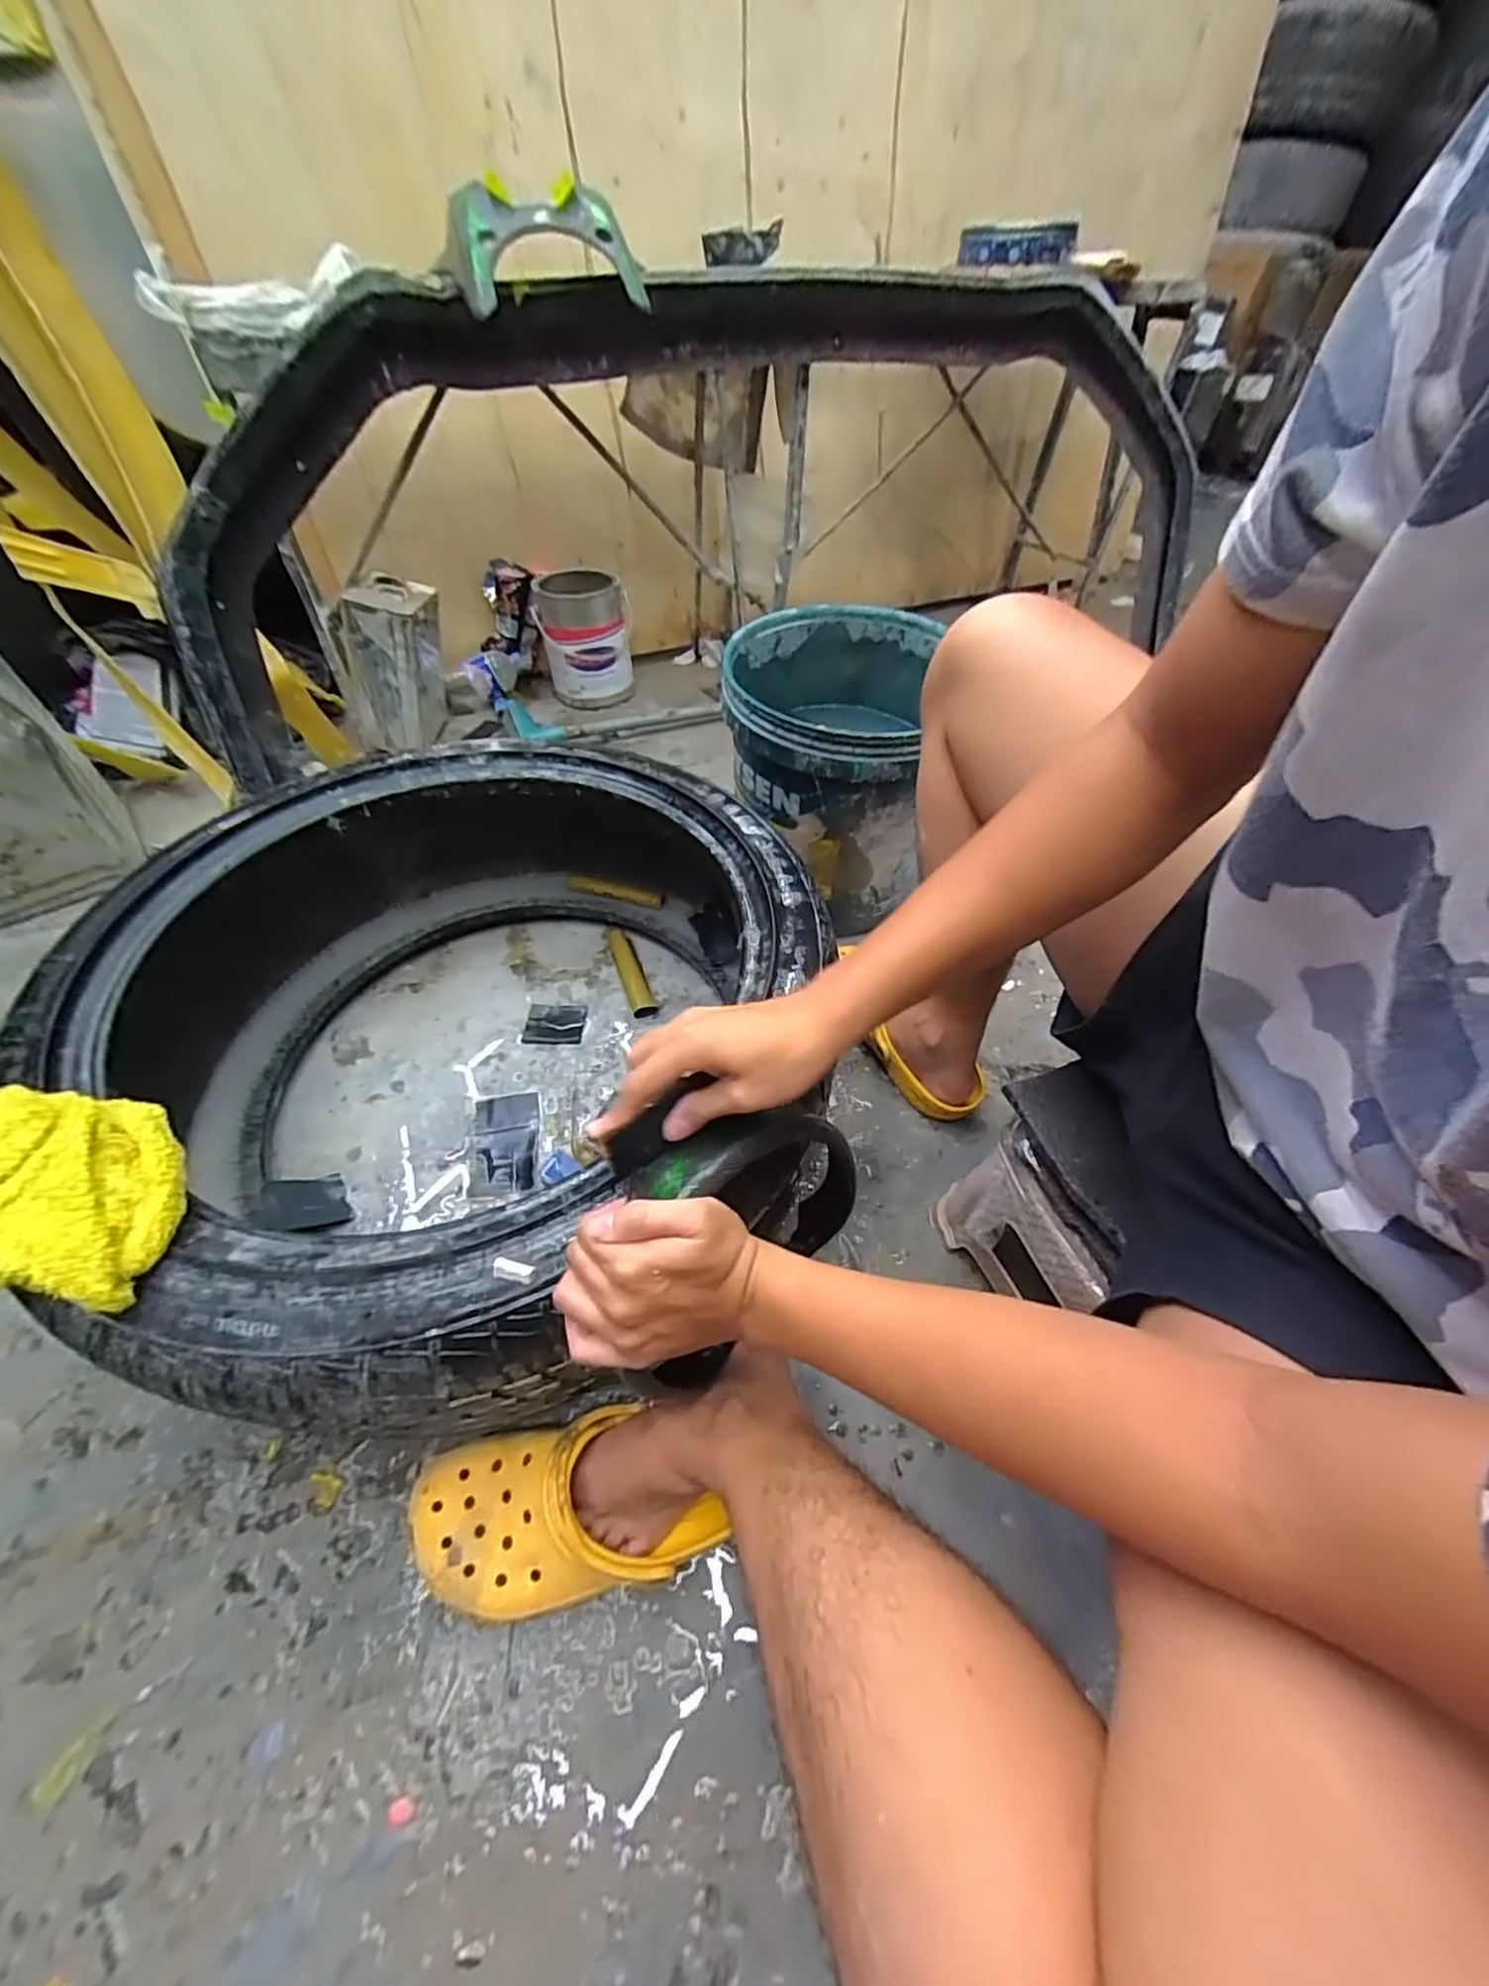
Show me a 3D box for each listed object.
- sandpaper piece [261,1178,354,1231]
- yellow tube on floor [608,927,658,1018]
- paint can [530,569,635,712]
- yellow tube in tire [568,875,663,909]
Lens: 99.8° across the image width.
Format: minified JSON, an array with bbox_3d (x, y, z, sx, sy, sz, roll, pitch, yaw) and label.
[{"bbox_3d":[-0.434,0.207,0.620,0.071,0.007,0.065,8,30,-49],"label":"sandpaper piece"},{"bbox_3d":[-0.153,-0.032,0.835,0.031,0.023,0.163,-16,54,-14],"label":"yellow tube on floor"},{"bbox_3d":[-0.315,-0.707,1.255,0.170,0.197,0.170,1,51,-1],"label":"paint can"},{"bbox_3d":[-0.183,-0.143,0.887,0.136,0.015,0.019,13,52,8],"label":"yellow tube in tire"}]

